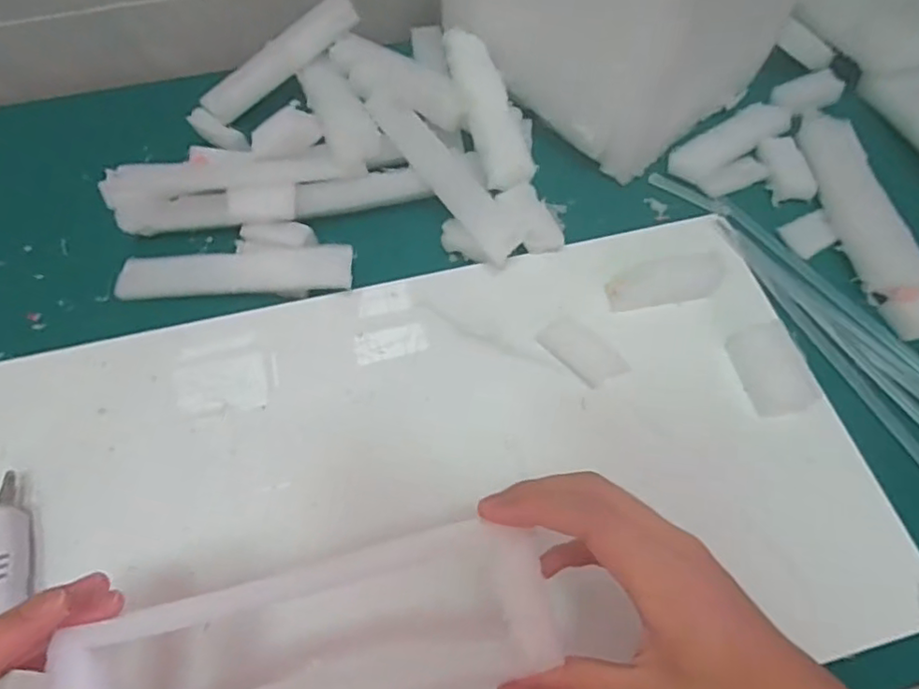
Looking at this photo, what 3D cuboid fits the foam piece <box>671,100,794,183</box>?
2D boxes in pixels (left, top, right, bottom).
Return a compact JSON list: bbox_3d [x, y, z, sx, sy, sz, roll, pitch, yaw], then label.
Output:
[{"bbox_3d":[0.227,-0.171,0.508,0.119,0.014,0.040,-31,67,-16],"label":"foam piece"}]

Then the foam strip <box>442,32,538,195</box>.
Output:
[{"bbox_3d":[0.020,-0.185,0.460,0.035,0.013,0.165,-12,63,-7],"label":"foam strip"}]

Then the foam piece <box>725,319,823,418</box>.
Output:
[{"bbox_3d":[0.210,0.016,0.403,0.048,0.006,0.063,-12,63,-7],"label":"foam piece"}]

